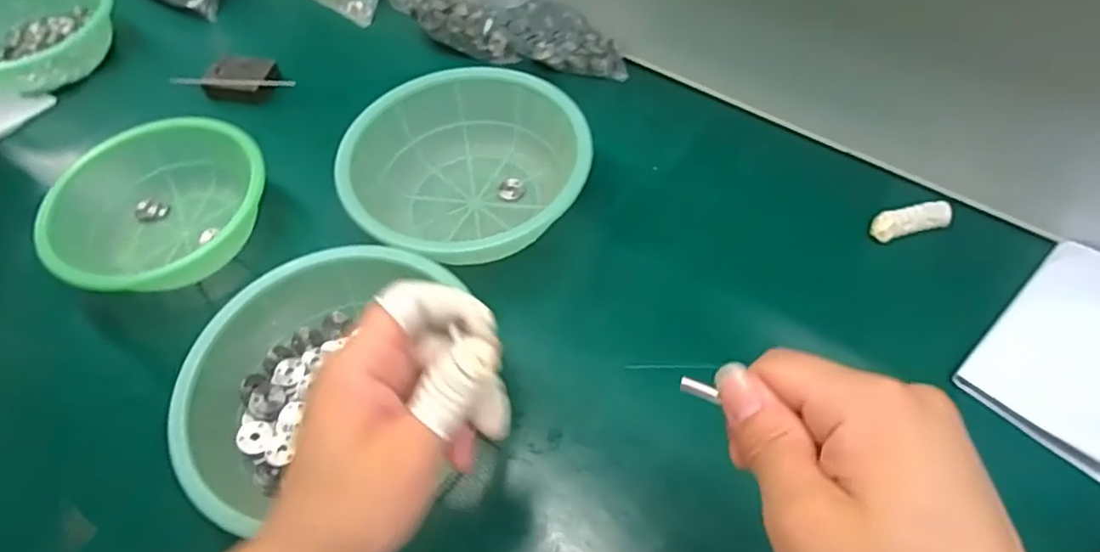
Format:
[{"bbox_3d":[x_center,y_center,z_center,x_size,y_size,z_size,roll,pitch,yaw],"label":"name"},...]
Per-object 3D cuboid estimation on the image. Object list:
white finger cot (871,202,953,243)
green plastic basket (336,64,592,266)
[{"bbox_3d":[0.271,-0.040,0.483,0.057,0.017,0.021,-13,56,-5],"label":"white finger cot"},{"bbox_3d":[-0.068,-0.083,0.510,0.179,0.067,0.166,-2,55,3],"label":"green plastic basket"}]

